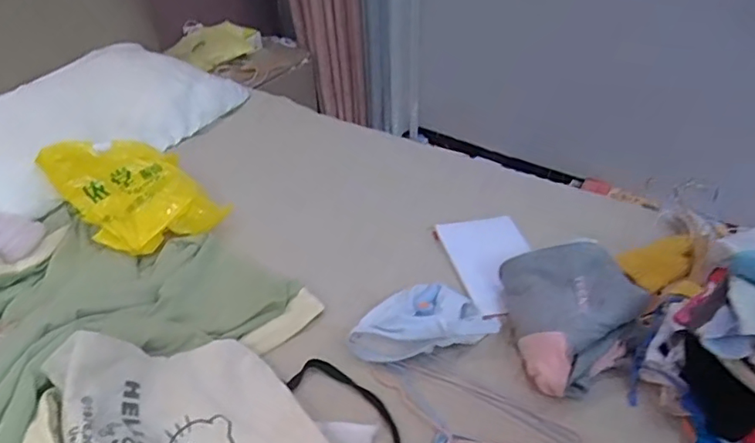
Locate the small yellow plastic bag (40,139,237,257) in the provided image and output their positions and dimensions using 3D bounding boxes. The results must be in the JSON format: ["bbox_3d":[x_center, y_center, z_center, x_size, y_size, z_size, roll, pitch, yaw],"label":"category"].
[{"bbox_3d":[-0.414,-0.063,0.923,0.213,0.126,0.217,-34,50,-32],"label":"small yellow plastic bag"}]

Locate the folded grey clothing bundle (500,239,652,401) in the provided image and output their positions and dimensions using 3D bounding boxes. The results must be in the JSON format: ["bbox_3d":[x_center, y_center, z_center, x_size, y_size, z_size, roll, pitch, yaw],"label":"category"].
[{"bbox_3d":[0.275,0.135,0.737,0.173,0.089,0.210,2,41,4],"label":"folded grey clothing bundle"}]

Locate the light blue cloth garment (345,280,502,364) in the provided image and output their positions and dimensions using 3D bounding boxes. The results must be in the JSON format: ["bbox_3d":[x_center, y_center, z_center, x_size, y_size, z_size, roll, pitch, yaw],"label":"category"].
[{"bbox_3d":[0.062,0.140,0.759,0.208,0.051,0.100,-11,42,-12],"label":"light blue cloth garment"}]

